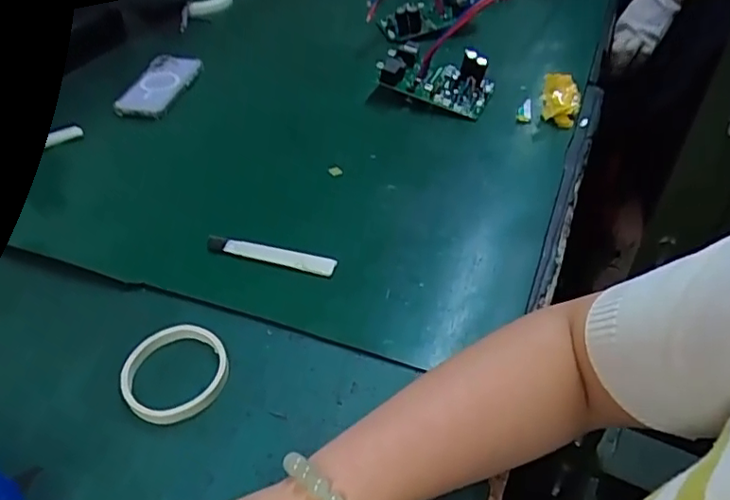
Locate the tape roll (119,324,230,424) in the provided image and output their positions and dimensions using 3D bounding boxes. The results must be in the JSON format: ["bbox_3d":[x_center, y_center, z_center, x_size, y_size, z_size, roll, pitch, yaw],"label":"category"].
[{"bbox_3d":[-0.161,0.103,0.502,0.087,0.014,0.088,-1,44,1],"label":"tape roll"}]

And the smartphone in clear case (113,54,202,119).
[{"bbox_3d":[-0.303,-0.245,0.872,0.085,0.016,0.145,5,49,13],"label":"smartphone in clear case"}]

